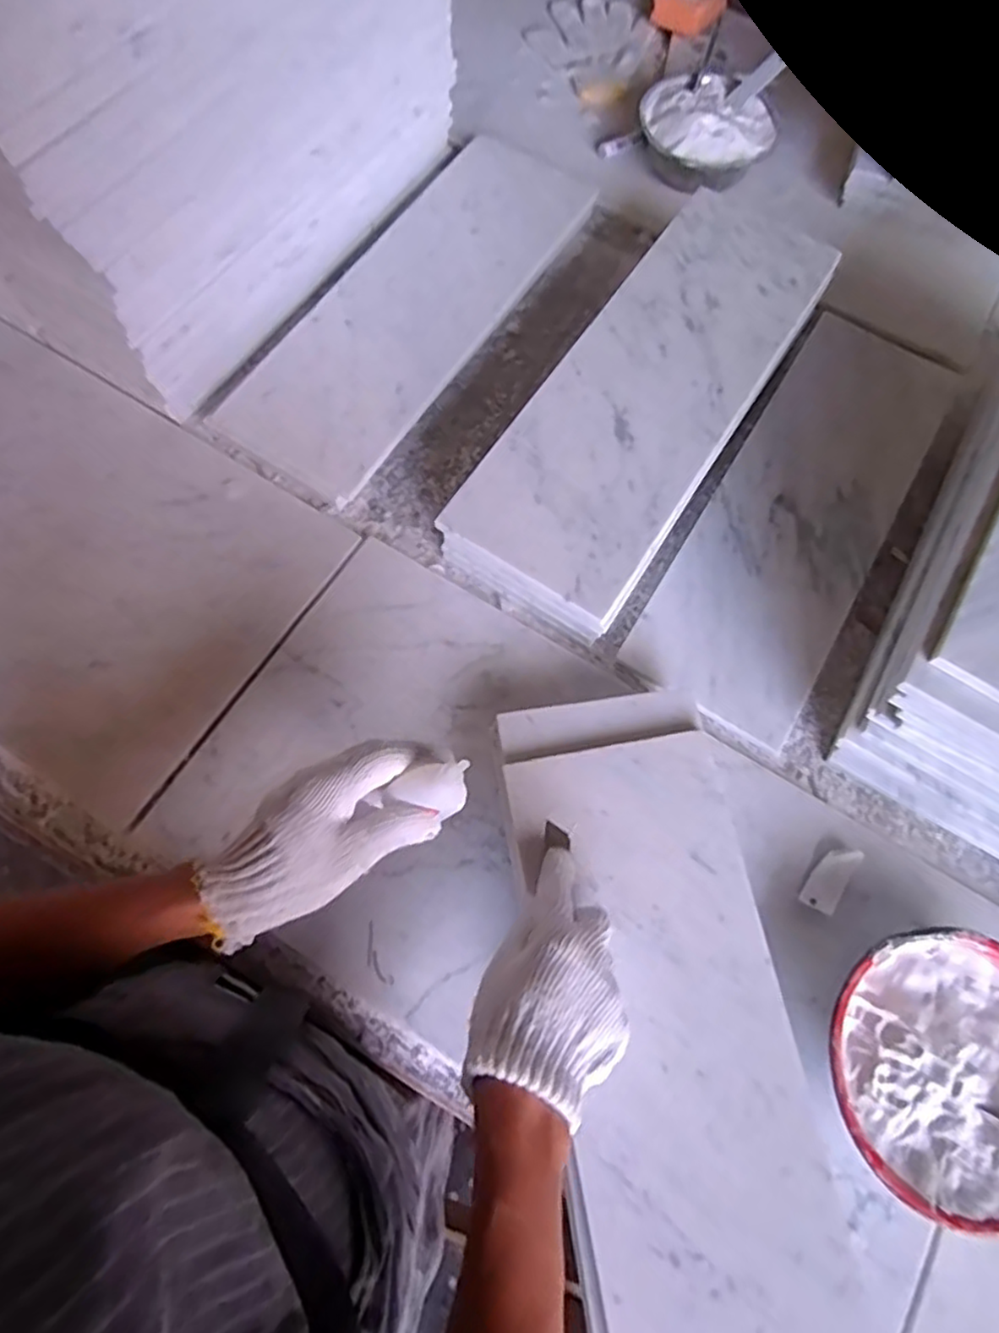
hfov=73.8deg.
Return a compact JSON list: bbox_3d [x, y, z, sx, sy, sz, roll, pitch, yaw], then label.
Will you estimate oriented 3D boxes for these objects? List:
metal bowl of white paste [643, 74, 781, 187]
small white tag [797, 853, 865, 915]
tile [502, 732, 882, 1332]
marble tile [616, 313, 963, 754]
[{"bbox_3d":[0.229,-0.593,0.750,0.143,0.052,0.148,0,71,0],"label":"metal bowl of white paste"},{"bbox_3d":[0.253,0.162,0.507,0.024,0.015,0.055,38,75,12],"label":"small white tag"},{"bbox_3d":[0.122,0.272,0.418,0.154,0.018,0.447,-7,71,-6],"label":"tile"},{"bbox_3d":[0.286,-0.149,0.620,0.154,0.023,0.452,31,73,10],"label":"marble tile"}]

